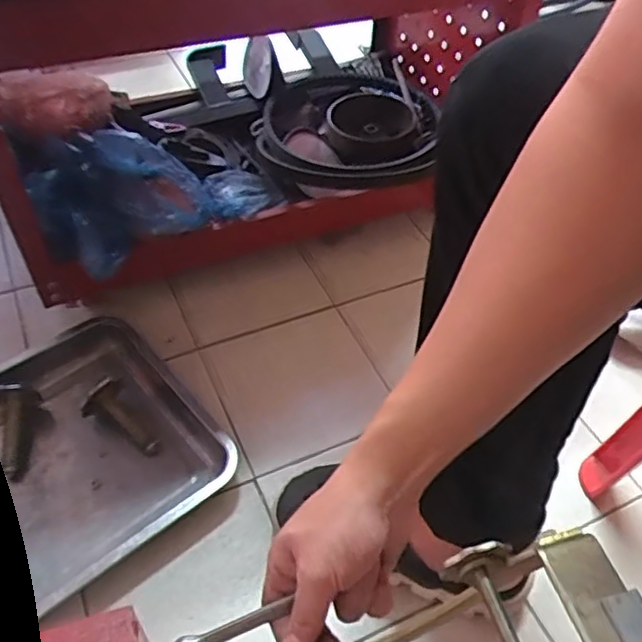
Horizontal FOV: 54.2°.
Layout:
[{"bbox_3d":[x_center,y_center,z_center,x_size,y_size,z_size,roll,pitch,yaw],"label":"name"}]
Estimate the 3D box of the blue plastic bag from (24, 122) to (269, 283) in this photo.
[{"bbox_3d":[-0.195,-0.166,0.760,0.296,0.099,0.148,-31,57,-27],"label":"blue plastic bag"}]

